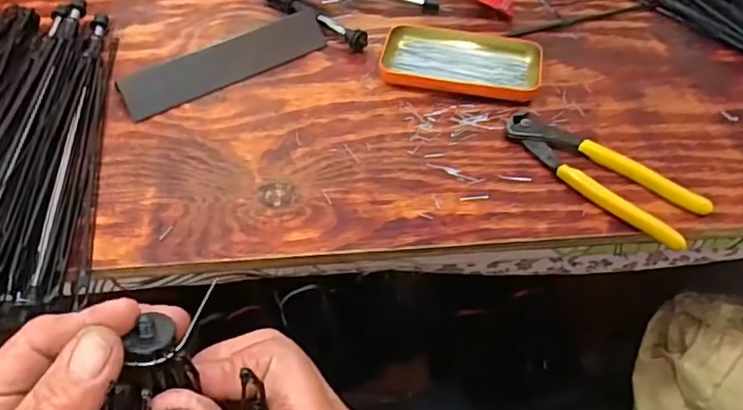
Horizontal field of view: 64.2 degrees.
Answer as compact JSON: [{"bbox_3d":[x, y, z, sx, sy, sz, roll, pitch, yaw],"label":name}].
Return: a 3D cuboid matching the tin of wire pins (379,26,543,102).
[{"bbox_3d":[0.085,-0.137,0.559,0.145,0.019,0.079,10,50,7],"label":"tin of wire pins"}]

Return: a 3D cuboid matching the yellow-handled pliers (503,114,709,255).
[{"bbox_3d":[0.182,-0.028,0.477,0.164,0.019,0.060,35,57,24],"label":"yellow-handled pliers"}]

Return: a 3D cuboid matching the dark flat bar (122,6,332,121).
[{"bbox_3d":[-0.132,-0.131,0.543,0.193,0.011,0.043,-30,98,-24],"label":"dark flat bar"}]

